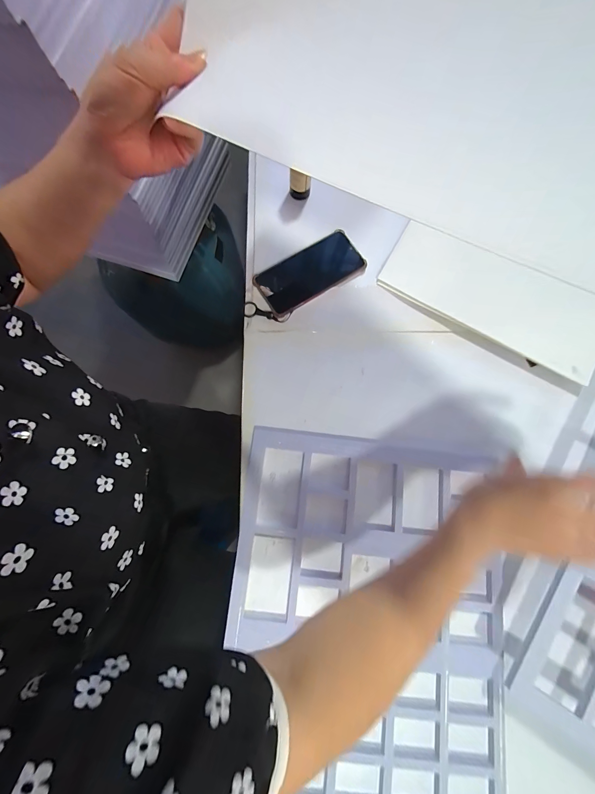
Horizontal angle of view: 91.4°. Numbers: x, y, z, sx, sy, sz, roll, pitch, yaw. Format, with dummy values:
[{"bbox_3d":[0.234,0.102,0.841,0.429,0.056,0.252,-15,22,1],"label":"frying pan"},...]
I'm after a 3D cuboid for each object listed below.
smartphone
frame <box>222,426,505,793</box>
[{"bbox_3d":[0.019,-0.191,0.446,0.162,0.015,0.079,-31,86,-7],"label":"smartphone"},{"bbox_3d":[0.087,0.272,0.366,0.350,0.013,0.423,8,79,1],"label":"frame"}]

